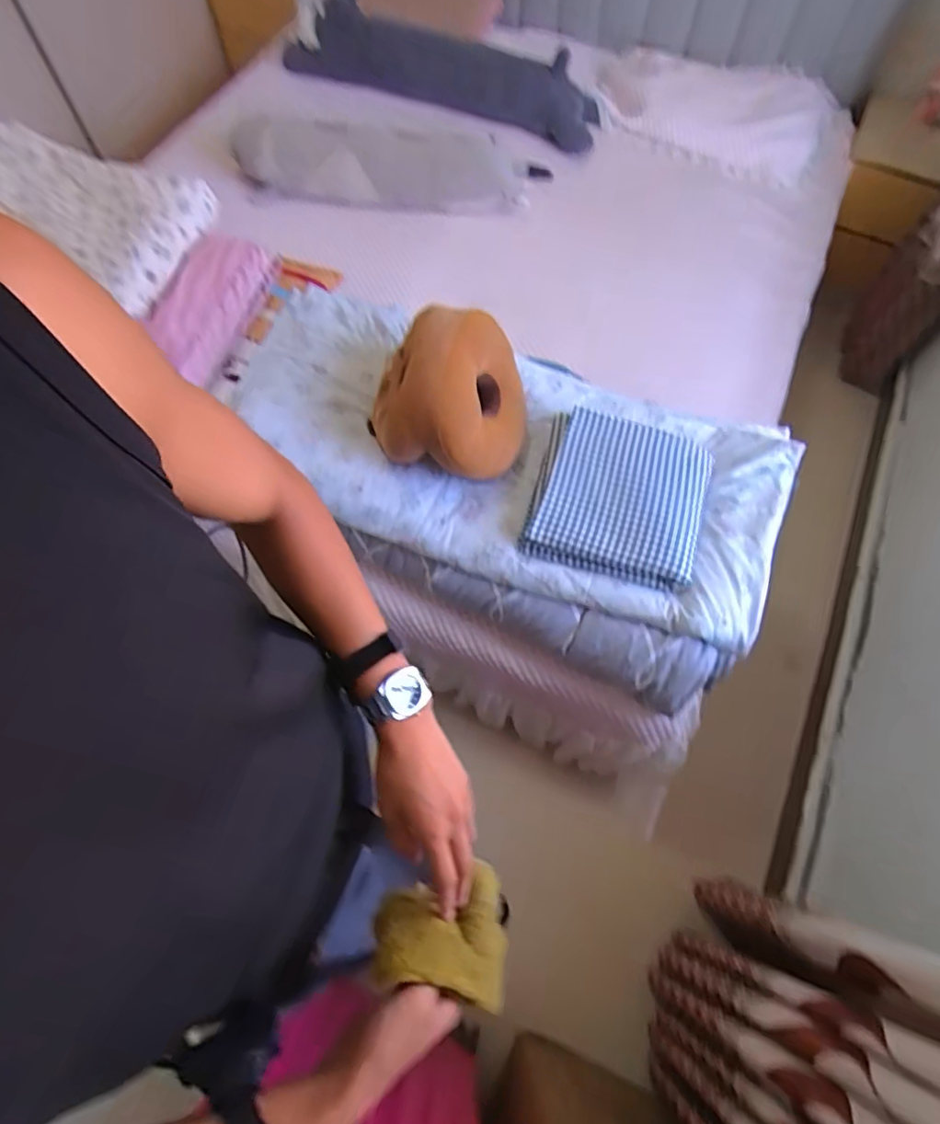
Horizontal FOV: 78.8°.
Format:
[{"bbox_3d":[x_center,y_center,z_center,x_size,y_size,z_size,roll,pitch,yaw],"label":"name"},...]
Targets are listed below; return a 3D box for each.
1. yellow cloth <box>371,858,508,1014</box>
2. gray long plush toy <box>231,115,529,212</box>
[{"bbox_3d":[-0.020,0.331,0.524,0.122,0.102,0.099,17,66,6],"label":"yellow cloth"},{"bbox_3d":[-0.253,-1.056,1.537,0.757,0.181,0.088,11,31,7],"label":"gray long plush toy"}]

